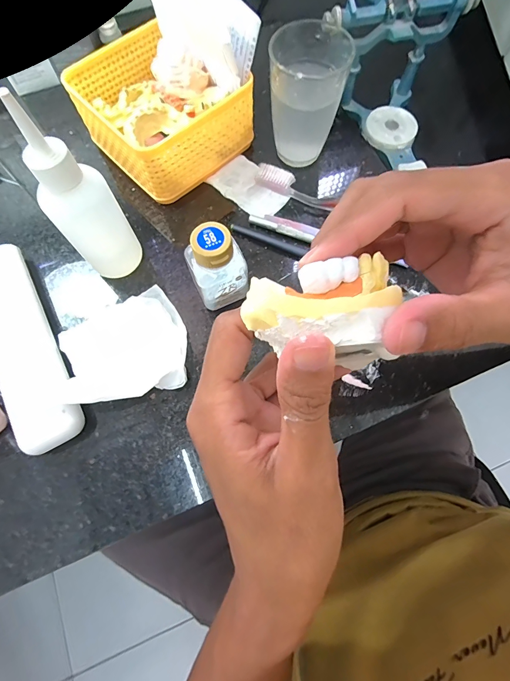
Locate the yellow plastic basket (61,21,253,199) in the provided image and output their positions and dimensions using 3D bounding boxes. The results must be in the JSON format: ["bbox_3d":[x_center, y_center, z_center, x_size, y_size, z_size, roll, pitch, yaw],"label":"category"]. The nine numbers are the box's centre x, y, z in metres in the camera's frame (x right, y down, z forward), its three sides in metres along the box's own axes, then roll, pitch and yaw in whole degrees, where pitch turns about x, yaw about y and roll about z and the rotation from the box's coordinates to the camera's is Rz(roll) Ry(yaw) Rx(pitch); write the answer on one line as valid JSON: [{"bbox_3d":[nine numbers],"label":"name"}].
[{"bbox_3d":[-0.093,-0.222,0.324,0.128,0.063,0.137,-41,78,-14],"label":"yellow plastic basket"}]

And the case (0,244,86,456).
[{"bbox_3d":[-0.189,0.002,0.269,0.047,0.020,0.178,-27,75,-11],"label":"case"}]

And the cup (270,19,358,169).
[{"bbox_3d":[0.044,-0.222,0.310,0.064,0.087,0.067,1,72,-2],"label":"cup"}]

